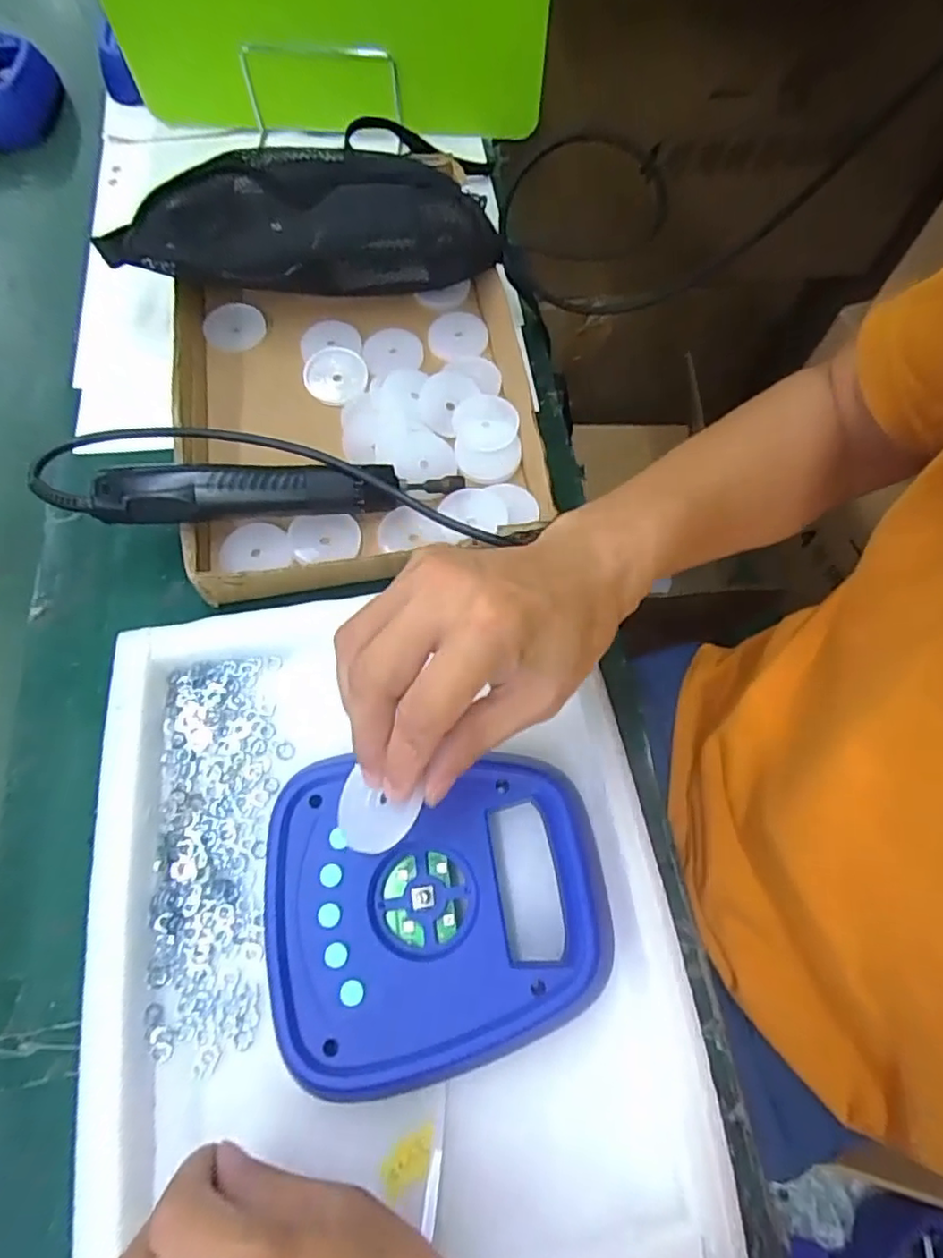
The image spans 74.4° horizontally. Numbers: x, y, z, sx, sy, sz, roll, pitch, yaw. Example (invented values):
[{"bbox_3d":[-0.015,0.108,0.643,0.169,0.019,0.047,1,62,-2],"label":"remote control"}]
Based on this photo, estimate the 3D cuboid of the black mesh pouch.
[{"bbox_3d":[-0.140,-0.334,0.528,0.308,0.096,0.100,-7,67,-5],"label":"black mesh pouch"}]

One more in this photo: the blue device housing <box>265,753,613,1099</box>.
[{"bbox_3d":[-0.017,0.141,0.327,0.168,0.033,0.146,-10,67,-3],"label":"blue device housing"}]

